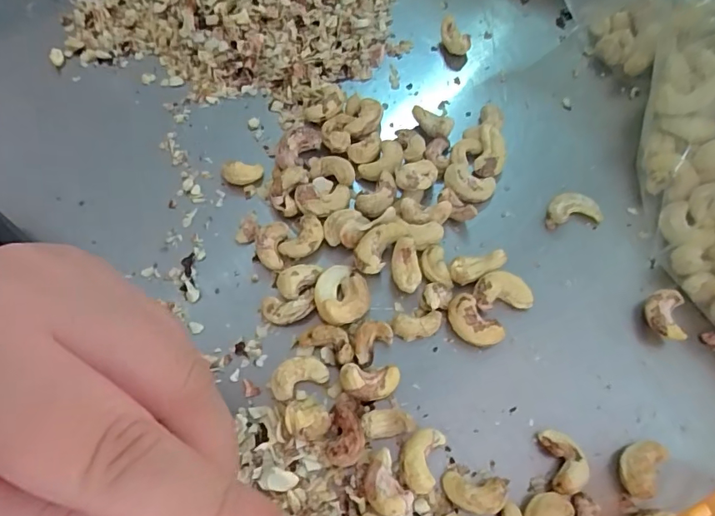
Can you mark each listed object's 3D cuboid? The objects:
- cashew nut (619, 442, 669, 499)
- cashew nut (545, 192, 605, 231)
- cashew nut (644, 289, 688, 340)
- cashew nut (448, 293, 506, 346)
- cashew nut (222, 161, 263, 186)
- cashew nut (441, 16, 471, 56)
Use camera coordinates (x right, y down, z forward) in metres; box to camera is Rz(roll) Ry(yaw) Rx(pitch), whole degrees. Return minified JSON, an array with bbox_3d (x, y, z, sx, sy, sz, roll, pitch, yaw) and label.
[{"bbox_3d":[0.113,0.084,0.198,0.014,0.012,0.023,36,68,16],"label":"cashew nut"},{"bbox_3d":[0.111,-0.025,0.254,0.028,0.007,0.016,-6,64,-4],"label":"cashew nut"},{"bbox_3d":[0.139,0.027,0.227,0.015,0.014,0.022,12,64,5],"label":"cashew nut"},{"bbox_3d":[0.052,0.030,0.222,0.015,0.012,0.026,-39,70,-18],"label":"cashew nut"},{"bbox_3d":[-0.059,-0.044,0.255,0.020,0.012,0.009,-15,65,-9],"label":"cashew nut"},{"bbox_3d":[0.060,-0.135,0.299,0.015,0.012,0.022,-7,64,-4],"label":"cashew nut"}]

